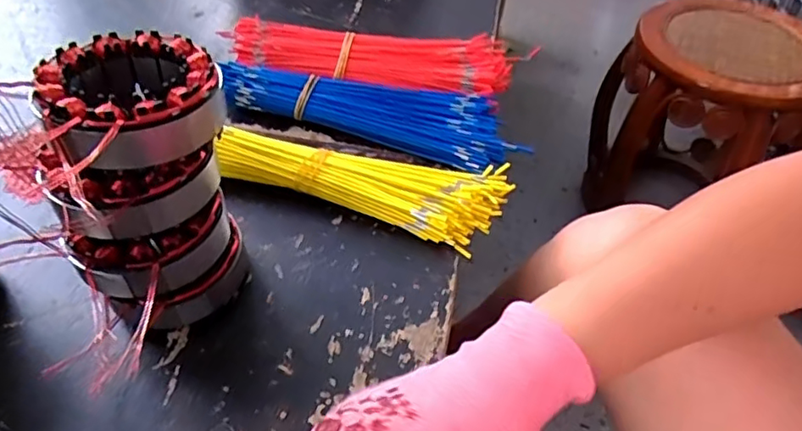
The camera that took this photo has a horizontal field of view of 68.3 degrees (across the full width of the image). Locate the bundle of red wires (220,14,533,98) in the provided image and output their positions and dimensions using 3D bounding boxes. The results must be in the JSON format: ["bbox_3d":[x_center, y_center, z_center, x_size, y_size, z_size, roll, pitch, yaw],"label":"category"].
[{"bbox_3d":[-0.025,-0.142,0.550,0.265,0.038,0.075,8,47,5],"label":"bundle of red wires"}]

